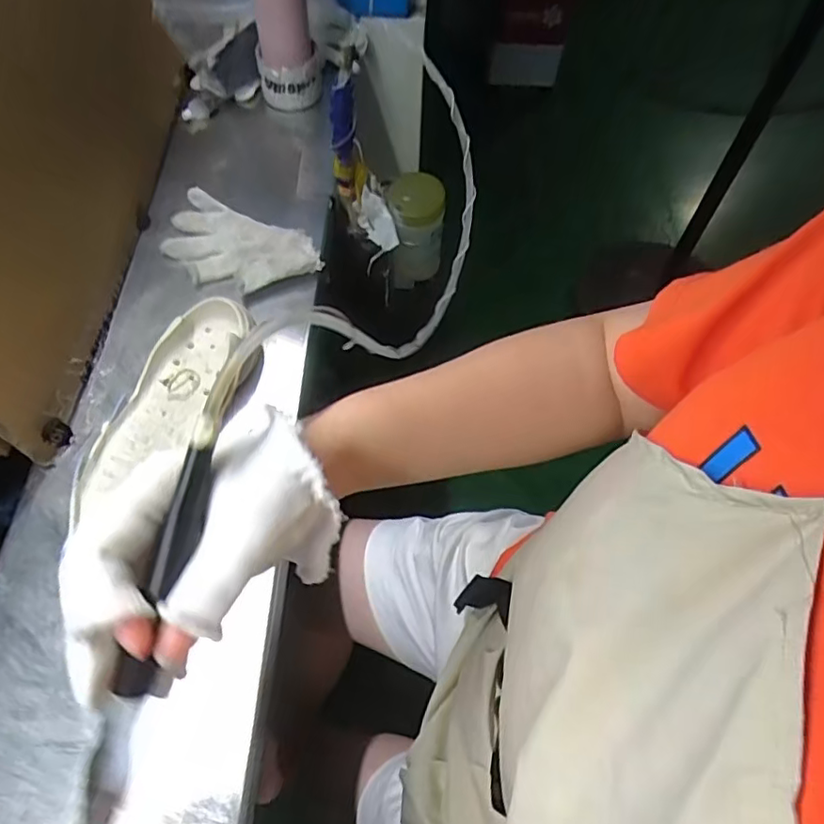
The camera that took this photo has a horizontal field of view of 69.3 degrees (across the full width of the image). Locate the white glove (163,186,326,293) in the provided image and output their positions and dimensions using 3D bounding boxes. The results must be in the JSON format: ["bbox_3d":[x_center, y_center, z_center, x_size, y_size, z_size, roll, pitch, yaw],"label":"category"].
[{"bbox_3d":[-0.192,-0.180,0.661,0.176,0.029,0.095,25,64,12],"label":"white glove"}]

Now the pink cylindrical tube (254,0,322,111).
[{"bbox_3d":[-0.157,-0.484,0.716,0.080,0.218,0.078,-10,62,-7],"label":"pink cylindrical tube"}]

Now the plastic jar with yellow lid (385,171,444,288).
[{"bbox_3d":[0.006,-0.253,0.838,0.073,0.145,0.073,1,61,-1],"label":"plastic jar with yellow lid"}]

